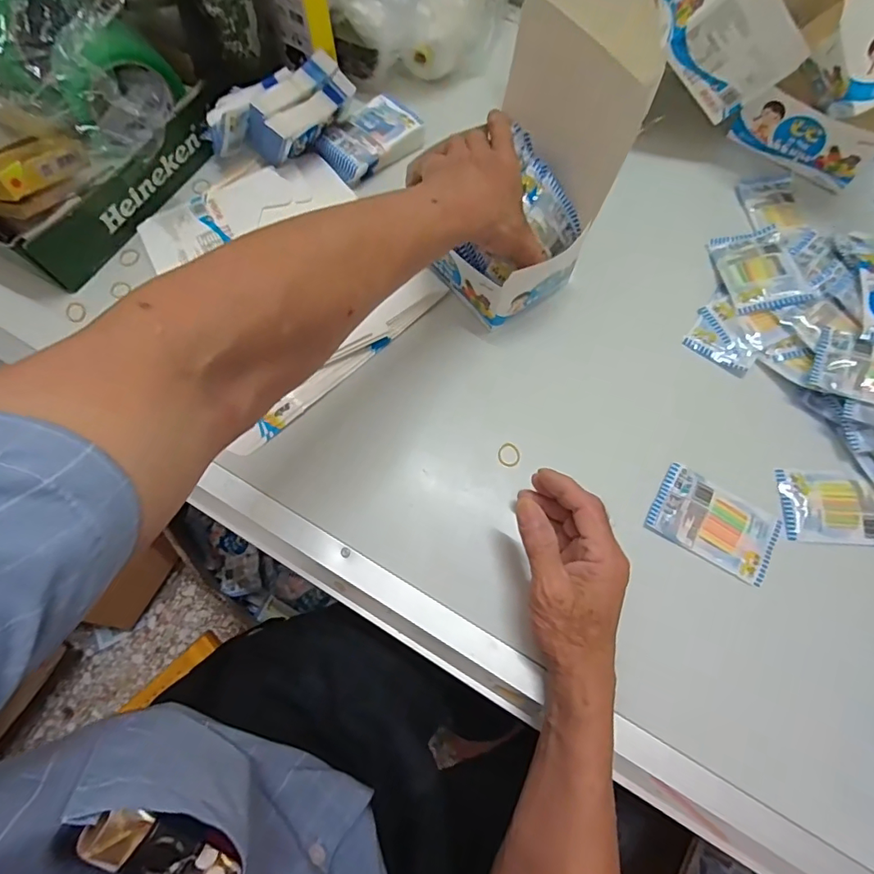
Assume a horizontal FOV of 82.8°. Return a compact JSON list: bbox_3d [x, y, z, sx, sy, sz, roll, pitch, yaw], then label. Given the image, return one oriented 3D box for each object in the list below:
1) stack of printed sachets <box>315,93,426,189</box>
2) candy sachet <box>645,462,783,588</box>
[{"bbox_3d":[-0.071,-0.326,0.543,0.108,0.022,0.069,-43,76,-14],"label":"stack of printed sachets"},{"bbox_3d":[0.232,0.072,0.414,0.099,0.007,0.063,31,73,10],"label":"candy sachet"}]

